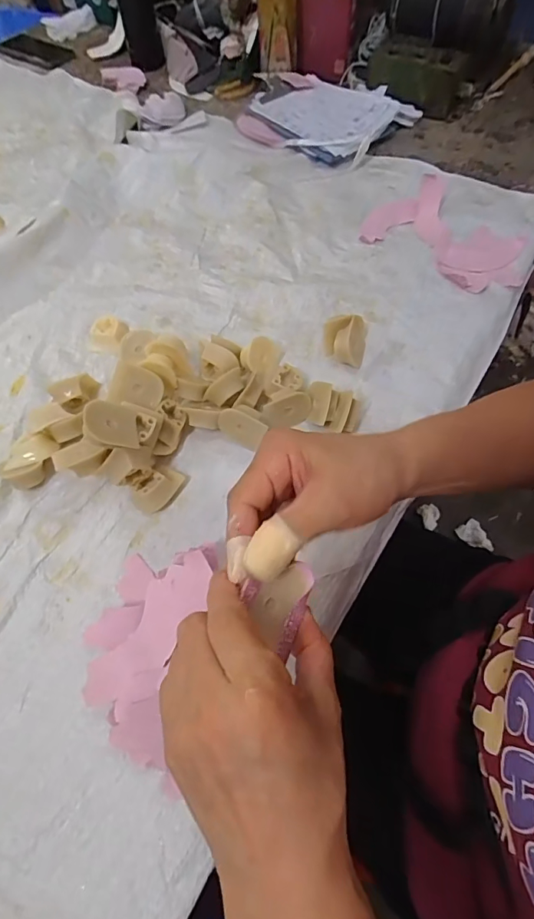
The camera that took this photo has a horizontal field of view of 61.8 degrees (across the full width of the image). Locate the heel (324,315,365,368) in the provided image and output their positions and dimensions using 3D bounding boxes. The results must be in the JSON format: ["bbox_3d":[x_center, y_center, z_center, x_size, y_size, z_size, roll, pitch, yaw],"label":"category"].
[{"bbox_3d":[0.088,-0.137,0.498,0.047,0.035,0.050,6,62,4],"label":"heel"}]

